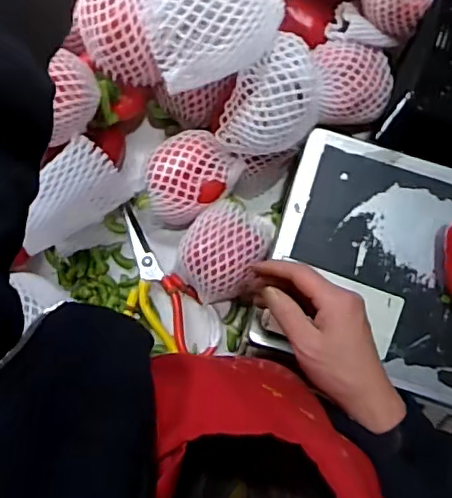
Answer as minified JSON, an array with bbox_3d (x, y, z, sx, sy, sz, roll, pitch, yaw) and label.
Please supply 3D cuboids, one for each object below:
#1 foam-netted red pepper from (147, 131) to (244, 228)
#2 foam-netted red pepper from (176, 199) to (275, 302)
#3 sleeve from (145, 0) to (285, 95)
[{"bbox_3d":[-0.045,-0.075,0.648,0.090,0.080,0.109,41,88,4],"label":"foam-netted red pepper"},{"bbox_3d":[-0.004,0.005,0.640,0.091,0.078,0.113,23,87,3],"label":"foam-netted red pepper"},{"bbox_3d":[-0.007,-0.201,0.514,0.126,0.067,0.090,-13,86,1],"label":"sleeve"}]

